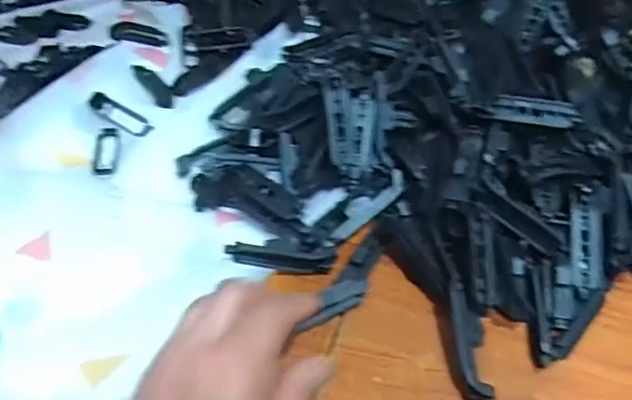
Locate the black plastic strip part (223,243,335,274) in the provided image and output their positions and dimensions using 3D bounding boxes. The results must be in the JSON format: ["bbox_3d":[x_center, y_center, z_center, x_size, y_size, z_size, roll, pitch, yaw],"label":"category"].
[{"bbox_3d":[-0.023,0.040,0.412,0.075,0.015,0.013,7,50,-12],"label":"black plastic strip part"}]

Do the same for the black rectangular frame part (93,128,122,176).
[{"bbox_3d":[-0.167,-0.040,0.481,0.021,0.008,0.053,-7,51,-4],"label":"black rectangular frame part"}]

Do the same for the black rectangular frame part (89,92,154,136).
[{"bbox_3d":[-0.161,-0.072,0.500,0.058,0.012,0.020,31,57,6],"label":"black rectangular frame part"}]

